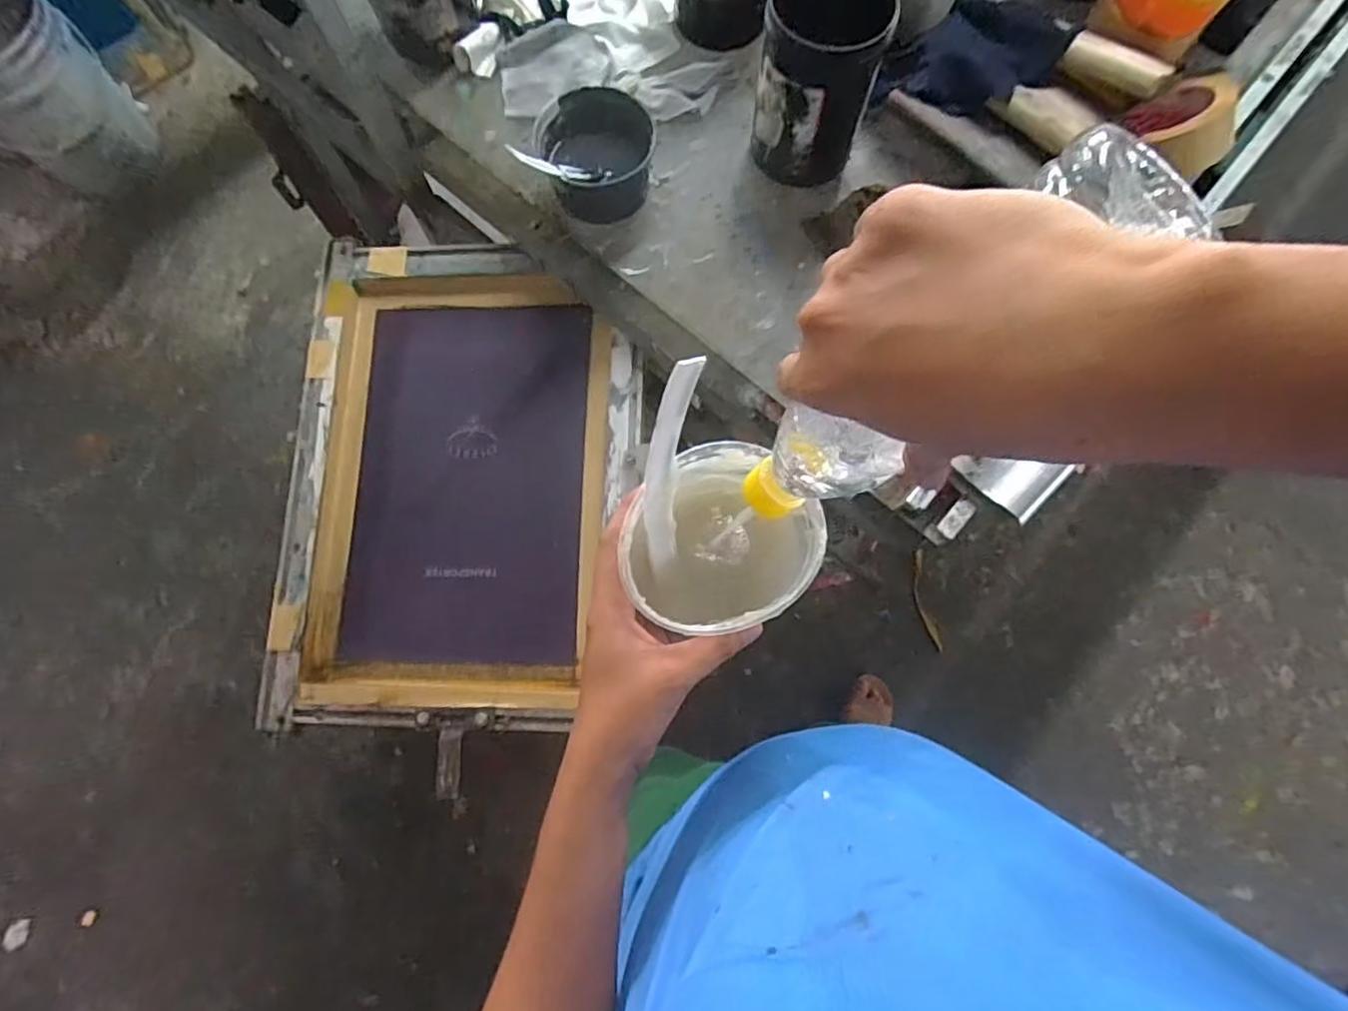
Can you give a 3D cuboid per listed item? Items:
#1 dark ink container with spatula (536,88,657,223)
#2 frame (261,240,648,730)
[{"bbox_3d":[-0.076,-0.344,0.642,0.108,0.065,0.101,-30,77,-8],"label":"dark ink container with spatula"},{"bbox_3d":[-0.235,-0.034,0.737,0.385,0.056,0.536,2,75,1],"label":"frame"}]

